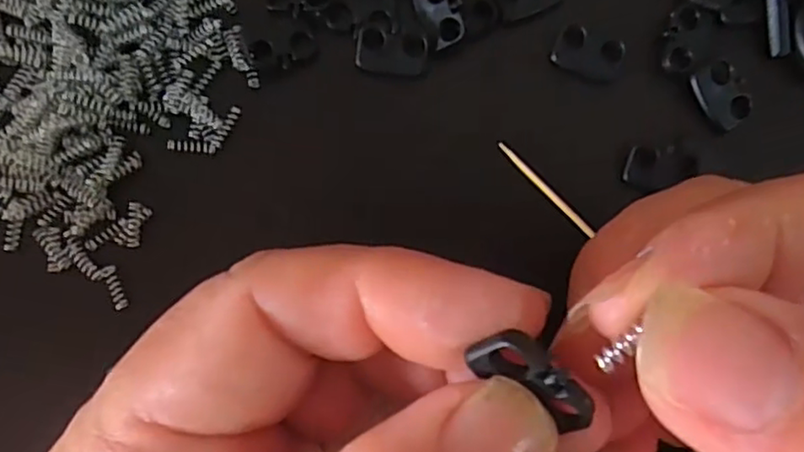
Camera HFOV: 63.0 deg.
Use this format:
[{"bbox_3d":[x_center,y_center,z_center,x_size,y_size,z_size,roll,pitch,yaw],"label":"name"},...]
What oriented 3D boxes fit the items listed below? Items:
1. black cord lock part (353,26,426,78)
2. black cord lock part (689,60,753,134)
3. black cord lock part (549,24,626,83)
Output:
[{"bbox_3d":[-0.003,-0.044,0.164,0.018,0.004,0.010,6,85,-1],"label":"black cord lock part"},{"bbox_3d":[0.081,-0.033,0.166,0.012,0.004,0.017,-29,87,-4],"label":"black cord lock part"},{"bbox_3d":[0.048,-0.043,0.168,0.017,0.006,0.011,24,85,1],"label":"black cord lock part"}]

